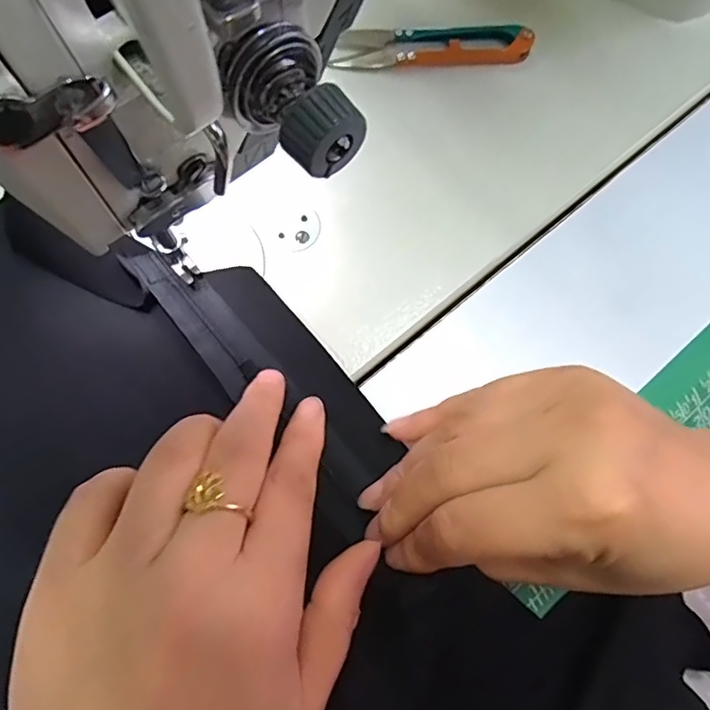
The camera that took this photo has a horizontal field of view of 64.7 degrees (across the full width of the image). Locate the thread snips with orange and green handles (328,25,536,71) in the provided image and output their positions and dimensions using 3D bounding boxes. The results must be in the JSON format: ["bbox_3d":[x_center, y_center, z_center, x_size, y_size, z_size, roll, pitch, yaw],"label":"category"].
[{"bbox_3d":[0.039,-0.155,0.281,0.095,0.005,0.021,-3,92,3],"label":"thread snips with orange and green handles"}]

